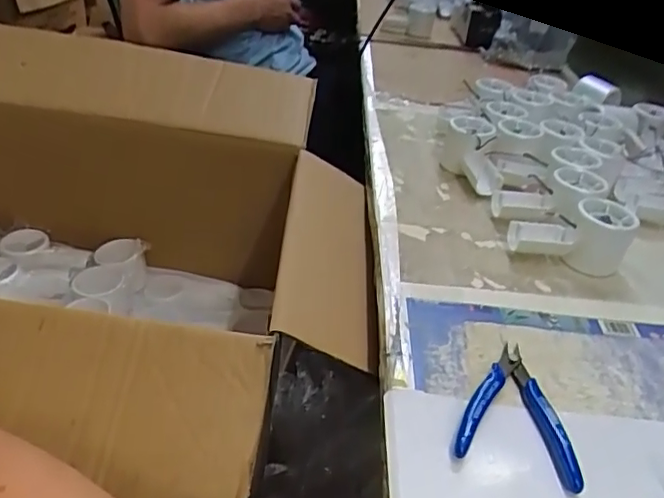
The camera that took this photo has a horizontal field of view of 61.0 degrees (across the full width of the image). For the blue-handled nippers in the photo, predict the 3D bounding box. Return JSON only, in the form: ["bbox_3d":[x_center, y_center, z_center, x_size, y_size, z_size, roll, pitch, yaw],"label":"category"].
[{"bbox_3d":[0.133,0.108,0.399,0.078,0.014,0.113,14,35,10],"label":"blue-handled nippers"}]

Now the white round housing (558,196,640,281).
[{"bbox_3d":[0.267,-0.009,0.561,0.055,0.060,0.055,5,35,-4],"label":"white round housing"}]

